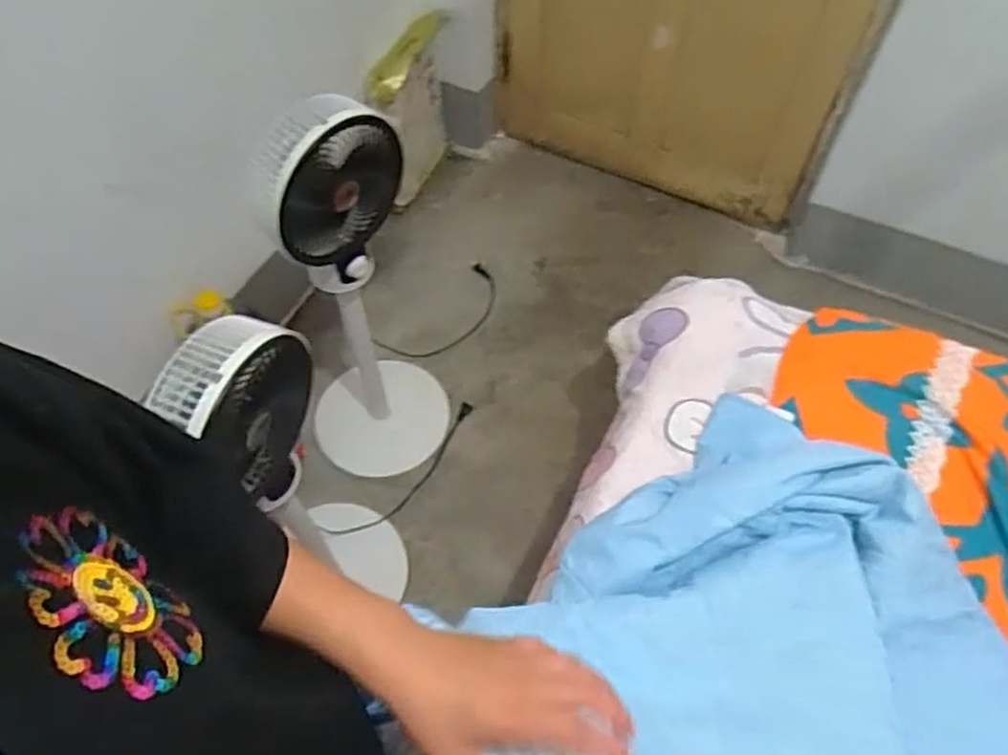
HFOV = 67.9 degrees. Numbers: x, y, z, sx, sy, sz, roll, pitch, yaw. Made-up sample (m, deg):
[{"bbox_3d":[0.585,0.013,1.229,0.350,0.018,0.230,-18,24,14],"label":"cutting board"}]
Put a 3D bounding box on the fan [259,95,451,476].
[{"bbox_3d":[-0.278,-0.148,1.316,0.273,0.825,0.309,-27,61,-16],"label":"fan"}]

